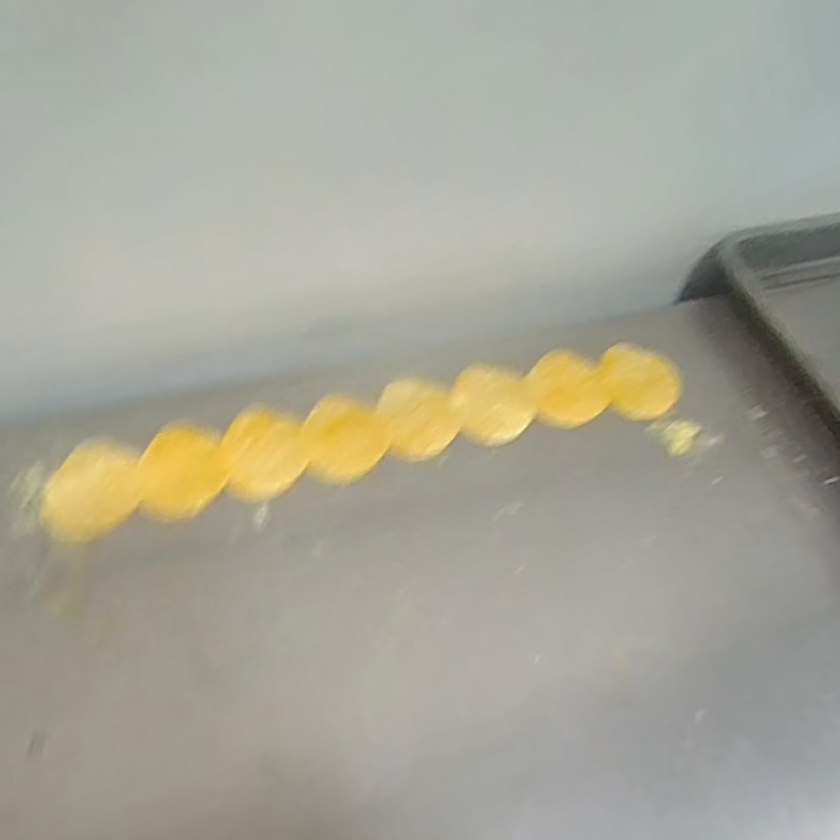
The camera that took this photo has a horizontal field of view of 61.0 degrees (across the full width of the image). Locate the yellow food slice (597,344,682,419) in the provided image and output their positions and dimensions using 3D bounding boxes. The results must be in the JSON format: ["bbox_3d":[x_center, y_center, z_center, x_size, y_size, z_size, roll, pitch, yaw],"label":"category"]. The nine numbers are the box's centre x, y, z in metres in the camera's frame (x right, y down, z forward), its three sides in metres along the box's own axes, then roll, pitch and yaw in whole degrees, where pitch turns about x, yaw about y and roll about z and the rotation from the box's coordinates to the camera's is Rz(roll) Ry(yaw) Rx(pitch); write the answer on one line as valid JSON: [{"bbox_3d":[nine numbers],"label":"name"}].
[{"bbox_3d":[0.216,-0.040,0.703,0.080,0.004,0.090,23,57,13],"label":"yellow food slice"}]

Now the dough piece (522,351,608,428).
[{"bbox_3d":[0.142,-0.032,0.697,0.071,0.007,0.090,-9,55,-8],"label":"dough piece"}]

